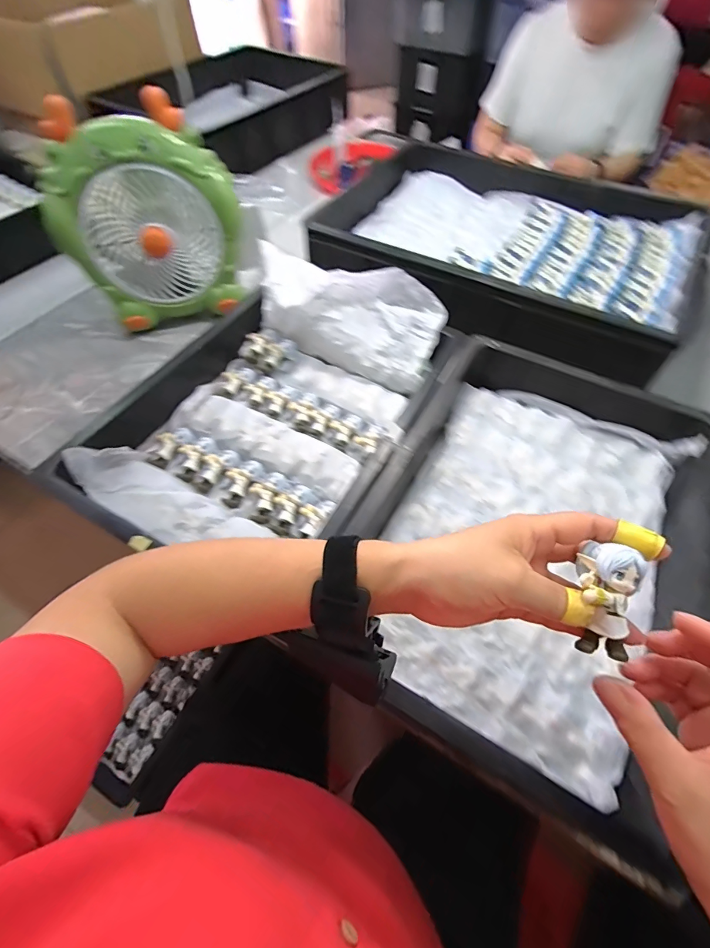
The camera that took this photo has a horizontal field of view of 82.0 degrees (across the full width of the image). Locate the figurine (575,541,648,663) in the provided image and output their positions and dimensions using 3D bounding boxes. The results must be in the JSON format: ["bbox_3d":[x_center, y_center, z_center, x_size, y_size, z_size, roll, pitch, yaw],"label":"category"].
[{"bbox_3d":[0.140,0.072,0.232,0.031,0.021,0.062,4,91,2],"label":"figurine"}]

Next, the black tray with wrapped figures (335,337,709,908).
[{"bbox_3d":[0.189,0.058,0.448,0.325,0.094,0.458,26,60,16],"label":"black tray with wrapped figures"}]

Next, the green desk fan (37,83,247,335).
[{"bbox_3d":[-0.326,-0.398,0.667,0.270,0.292,0.107,1,56,0],"label":"green desk fan"}]

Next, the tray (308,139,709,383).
[{"bbox_3d":[0.259,-0.406,0.722,0.587,0.089,0.436,27,60,16],"label":"tray"}]

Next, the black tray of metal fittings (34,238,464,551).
[{"bbox_3d":[-0.090,-0.096,0.541,0.336,0.108,0.482,24,59,15],"label":"black tray of metal fittings"}]

